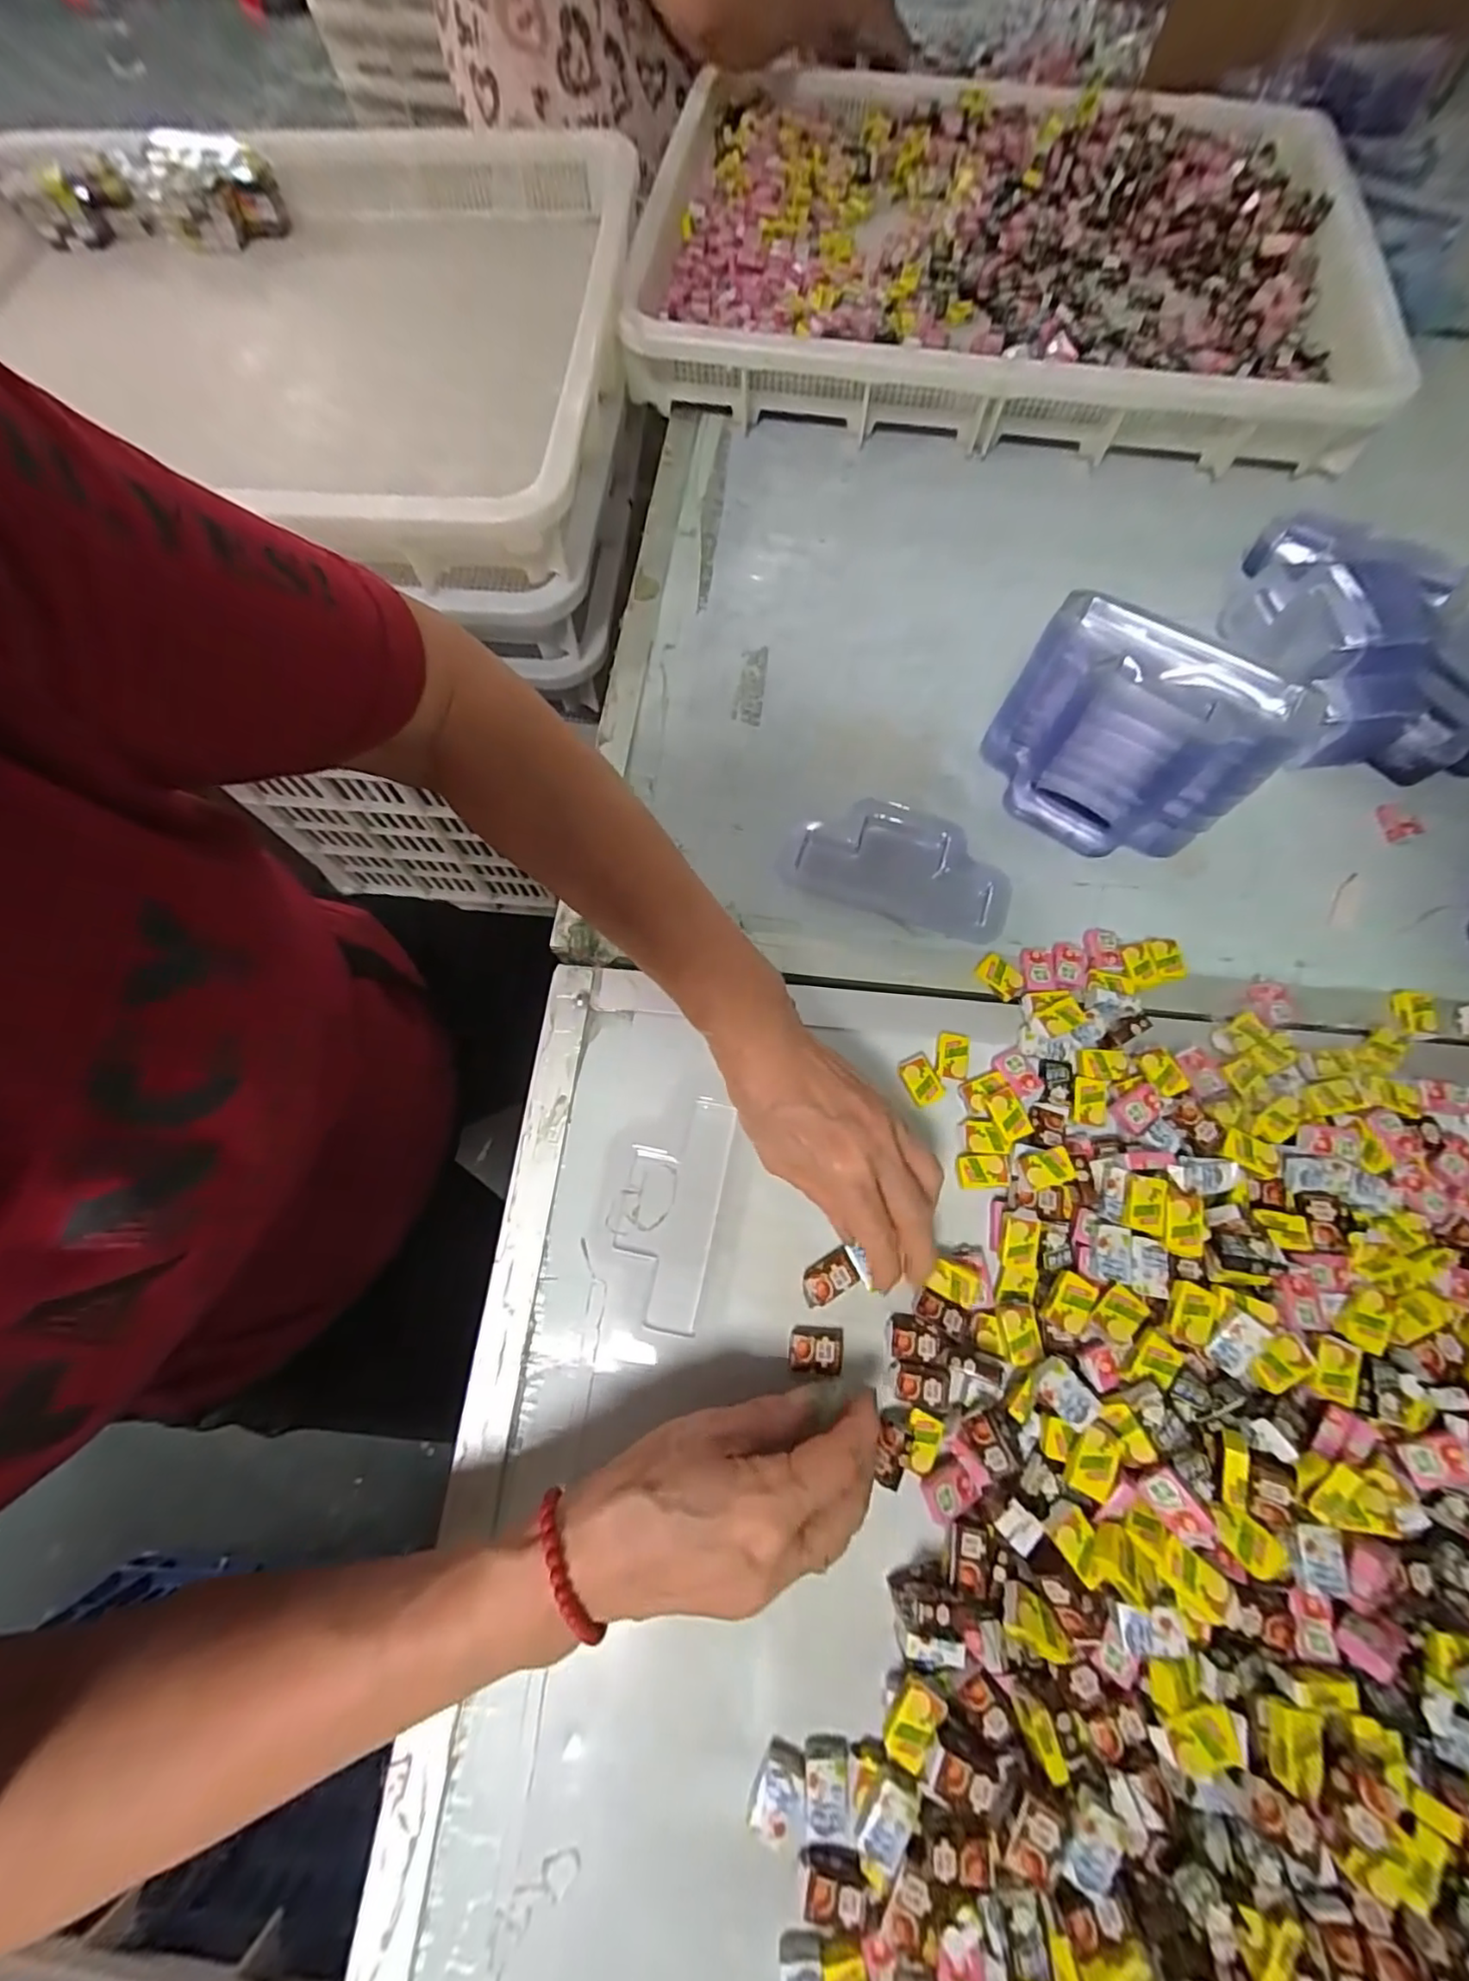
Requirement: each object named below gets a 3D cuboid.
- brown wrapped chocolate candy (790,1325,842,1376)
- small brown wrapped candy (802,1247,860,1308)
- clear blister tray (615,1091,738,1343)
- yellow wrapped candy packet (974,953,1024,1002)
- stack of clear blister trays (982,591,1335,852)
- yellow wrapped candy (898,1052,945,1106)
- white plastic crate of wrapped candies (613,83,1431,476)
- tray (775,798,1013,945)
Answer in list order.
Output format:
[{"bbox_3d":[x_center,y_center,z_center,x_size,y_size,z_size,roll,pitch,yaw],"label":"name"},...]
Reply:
[{"bbox_3d":[0.040,0.178,0.309,0.026,0.008,0.020,6,71,2],"label":"brown wrapped chocolate candy"},{"bbox_3d":[0.048,0.147,0.320,0.029,0.006,0.018,-27,73,-9],"label":"small brown wrapped candy"},{"bbox_3d":[-0.035,0.116,0.334,0.050,0.008,0.115,11,71,4],"label":"clear blister tray"},{"bbox_3d":[0.157,-0.008,0.370,0.017,0.007,0.027,-40,75,-13],"label":"yellow wrapped candy packet"},{"bbox_3d":[0.227,-0.146,0.370,0.135,0.109,0.081,39,75,13],"label":"stack of clear blister trays"},{"bbox_3d":[0.104,0.049,0.348,0.018,0.004,0.028,-20,72,-7],"label":"yellow wrapped candy"},{"bbox_3d":[0.238,-0.688,0.588,0.627,0.067,0.484,7,71,3],"label":"white plastic crate of wrapped candies"},{"bbox_3d":[0.102,-0.081,0.394,0.139,0.014,0.075,18,71,7],"label":"tray"}]

